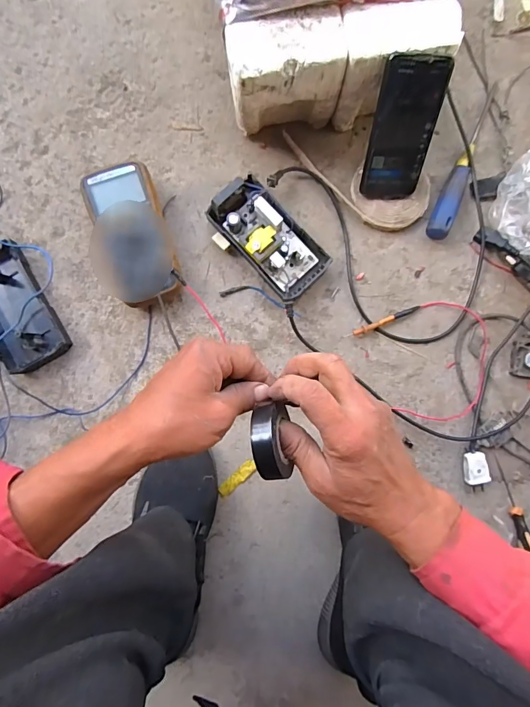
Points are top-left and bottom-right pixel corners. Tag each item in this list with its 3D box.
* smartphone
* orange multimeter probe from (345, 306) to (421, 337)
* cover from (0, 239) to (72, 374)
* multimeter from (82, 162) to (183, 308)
[{"bbox_3d":[0.170,-0.273,0.505,0.078,0.164,0.012,-2,46,-4],"label":"smartphone"},{"bbox_3d":[0.169,-0.045,0.576,0.115,0.014,0.010,-22,90,-4],"label":"orange multimeter probe"},{"bbox_3d":[-0.334,-0.062,0.539,0.084,0.033,0.169,-28,90,-4],"label":"cover"},{"bbox_3d":[-0.174,-0.155,0.540,0.092,0.052,0.175,-16,91,-1],"label":"multimeter"}]

